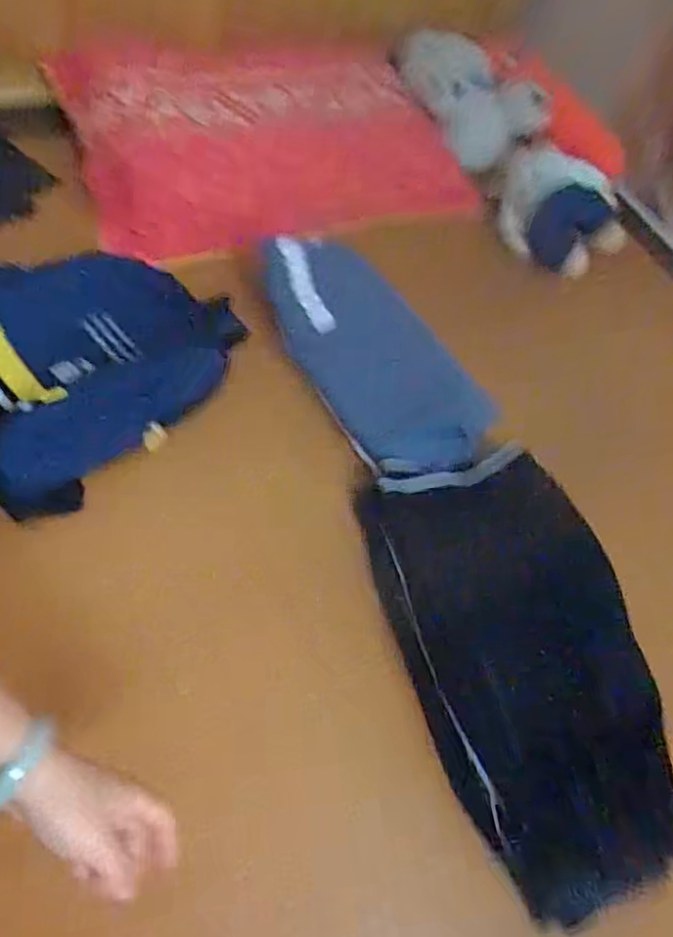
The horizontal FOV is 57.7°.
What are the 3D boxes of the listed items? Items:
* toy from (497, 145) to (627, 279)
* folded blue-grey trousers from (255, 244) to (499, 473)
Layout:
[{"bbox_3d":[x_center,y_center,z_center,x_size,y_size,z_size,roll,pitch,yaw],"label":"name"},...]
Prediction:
[{"bbox_3d":[0.384,-0.447,1.053,0.218,0.127,0.167,14,61,5],"label":"toy"},{"bbox_3d":[0.052,-0.163,0.841,0.178,0.097,0.388,-28,66,-17],"label":"folded blue-grey trousers"}]

